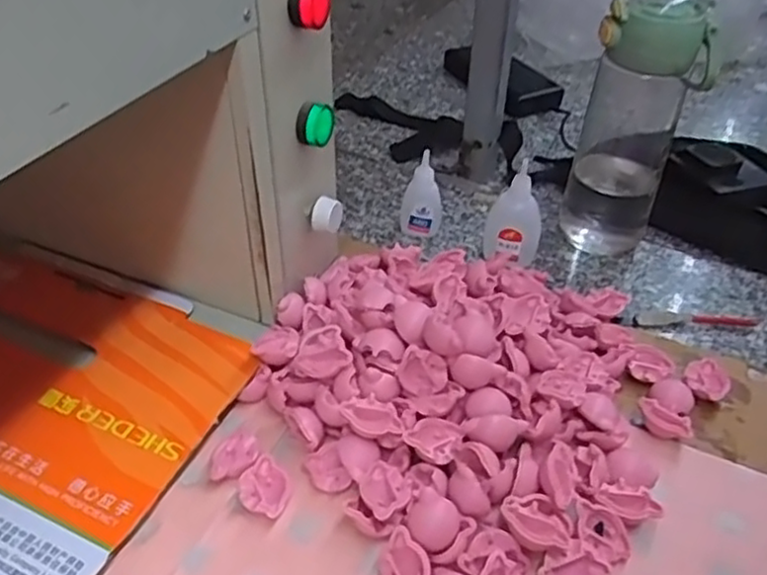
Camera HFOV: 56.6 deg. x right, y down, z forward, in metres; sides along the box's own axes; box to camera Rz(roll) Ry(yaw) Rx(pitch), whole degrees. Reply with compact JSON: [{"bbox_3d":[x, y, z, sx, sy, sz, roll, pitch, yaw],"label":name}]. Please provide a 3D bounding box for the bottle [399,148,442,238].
[{"bbox_3d":[0.034,-0.080,0.612,0.035,0.077,0.016,6,44,0],"label":"bottle"}]

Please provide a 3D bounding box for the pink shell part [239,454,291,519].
[{"bbox_3d":[-0.068,0.117,0.411,0.031,0.015,0.027,29,47,26],"label":"pink shell part"}]

